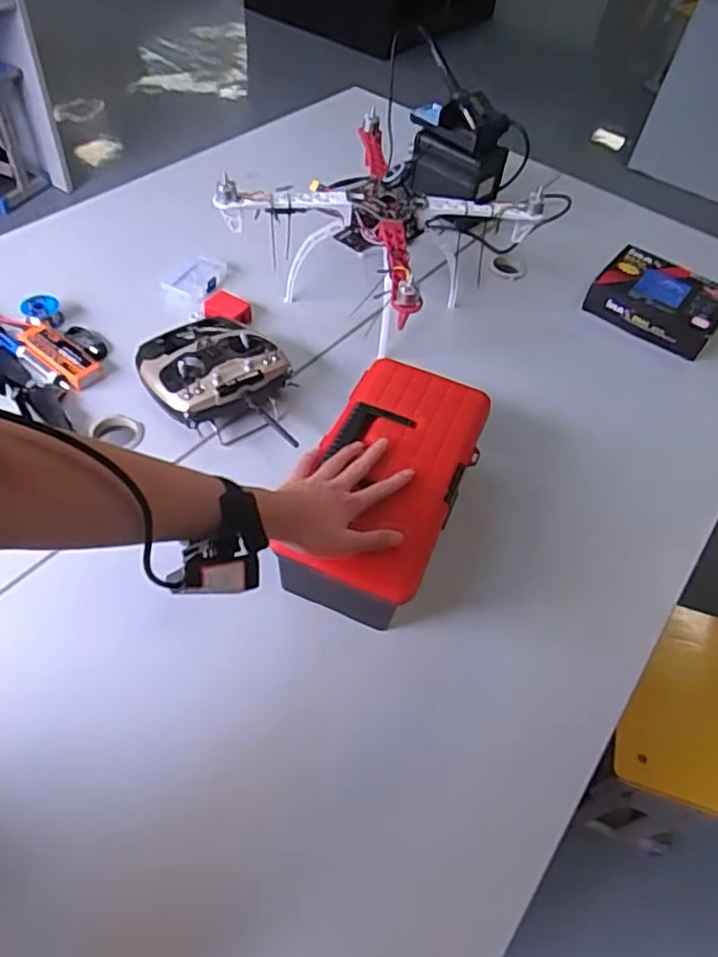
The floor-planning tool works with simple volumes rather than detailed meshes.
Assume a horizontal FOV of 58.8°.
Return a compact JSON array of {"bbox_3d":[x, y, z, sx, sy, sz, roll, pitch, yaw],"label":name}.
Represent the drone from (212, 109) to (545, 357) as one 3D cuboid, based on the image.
[{"bbox_3d":[0.034,-0.360,0.994,0.340,0.196,0.331,34,56,20],"label":"drone"}]

